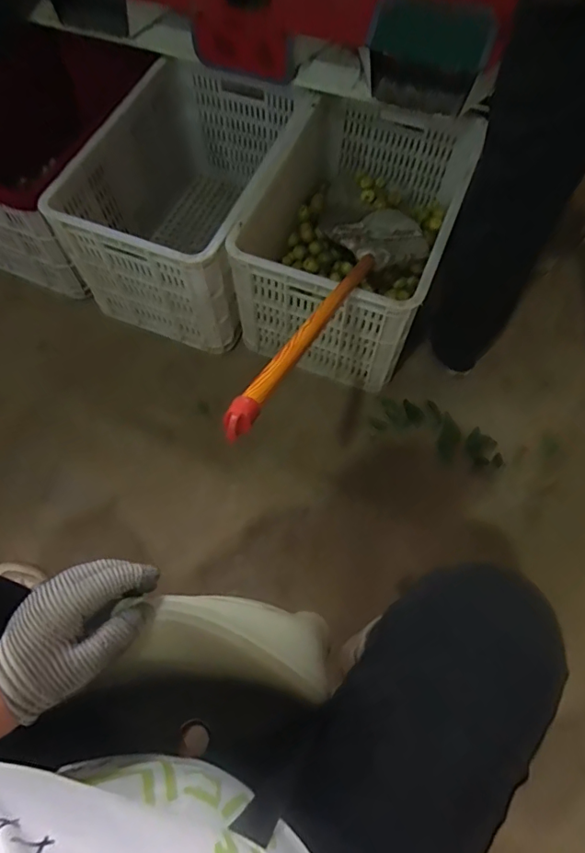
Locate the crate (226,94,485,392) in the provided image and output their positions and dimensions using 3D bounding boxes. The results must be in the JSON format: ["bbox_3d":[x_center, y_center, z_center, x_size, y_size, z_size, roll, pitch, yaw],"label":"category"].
[{"bbox_3d":[0.141,-0.409,1.087,0.359,0.280,0.522,21,68,9],"label":"crate"}]

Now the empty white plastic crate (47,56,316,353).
[{"bbox_3d":[-0.203,-0.498,1.144,0.364,0.298,0.536,22,68,11],"label":"empty white plastic crate"}]

